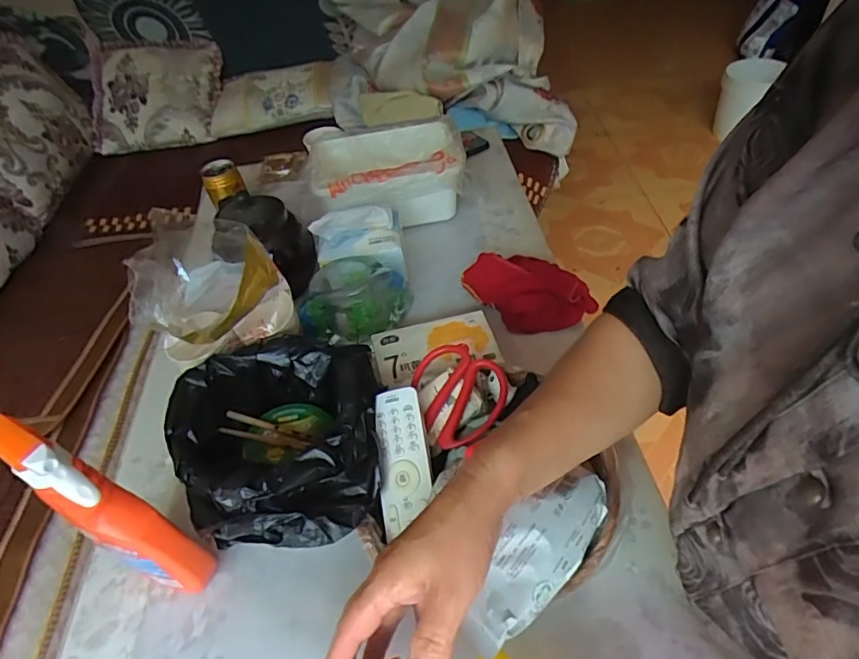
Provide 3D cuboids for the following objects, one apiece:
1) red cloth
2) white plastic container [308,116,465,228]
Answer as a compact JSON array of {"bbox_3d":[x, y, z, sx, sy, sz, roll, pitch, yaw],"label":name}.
[{"bbox_3d":[0.132,-0.067,0.709,0.134,0.066,0.159,-31,51,-20],"label":"red cloth"},{"bbox_3d":[-0.069,-0.257,0.876,0.246,0.114,0.197,-19,47,-10],"label":"white plastic container"}]

